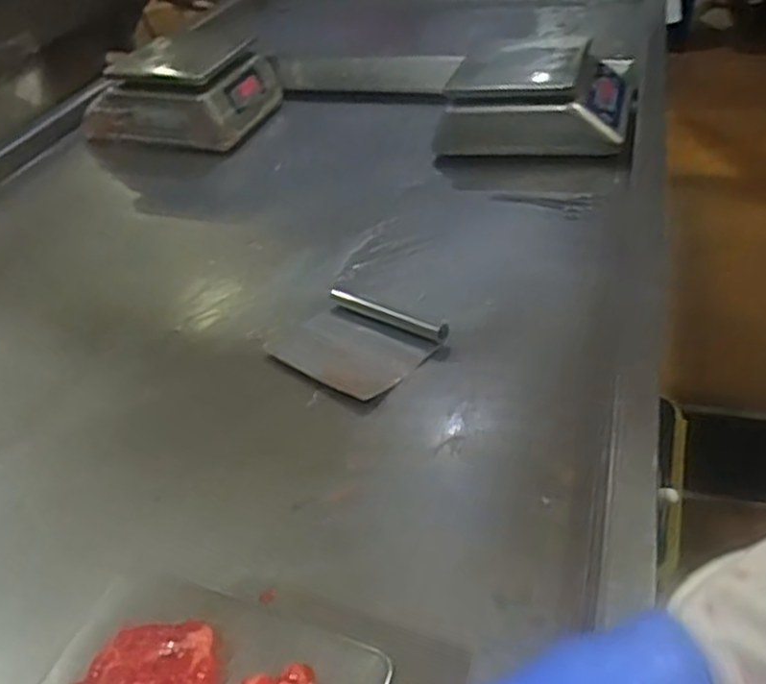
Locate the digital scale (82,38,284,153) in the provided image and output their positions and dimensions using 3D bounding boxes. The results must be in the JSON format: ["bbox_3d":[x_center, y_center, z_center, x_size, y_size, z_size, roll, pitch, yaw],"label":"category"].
[{"bbox_3d":[-0.352,-0.437,1.321,0.262,0.117,0.232,9,40,19],"label":"digital scale"}]

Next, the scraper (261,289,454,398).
[{"bbox_3d":[-0.027,-0.003,0.802,0.161,0.018,0.131,25,47,33],"label":"scraper"}]

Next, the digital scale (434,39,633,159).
[{"bbox_3d":[0.242,-0.392,1.182,0.296,0.110,0.314,3,39,12],"label":"digital scale"}]

